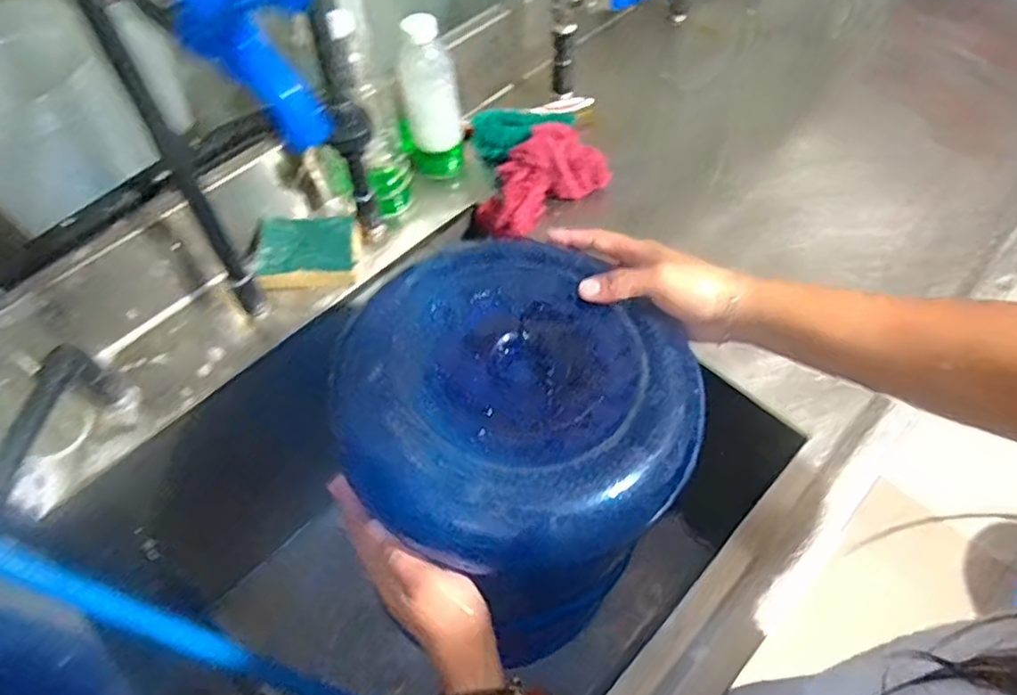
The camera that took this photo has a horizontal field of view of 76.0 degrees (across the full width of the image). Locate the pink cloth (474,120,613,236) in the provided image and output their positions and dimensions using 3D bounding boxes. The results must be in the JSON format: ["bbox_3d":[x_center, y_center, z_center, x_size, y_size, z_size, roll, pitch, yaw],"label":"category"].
[{"bbox_3d":[0.032,-0.187,0.720,0.140,0.051,0.083,-32,60,-18],"label":"pink cloth"}]

